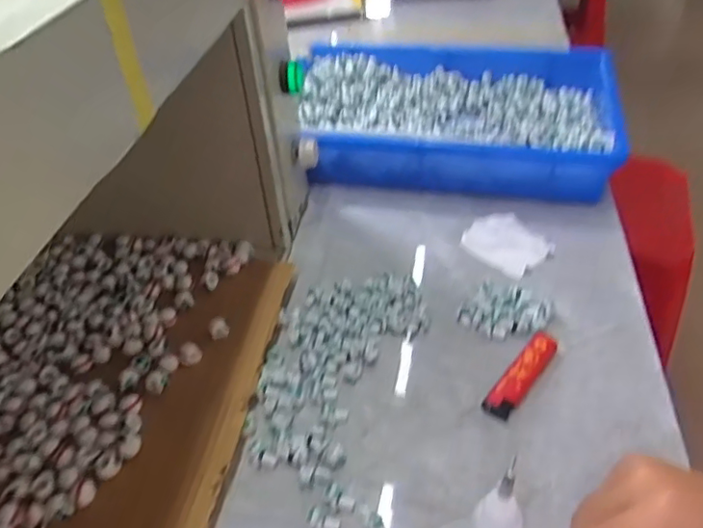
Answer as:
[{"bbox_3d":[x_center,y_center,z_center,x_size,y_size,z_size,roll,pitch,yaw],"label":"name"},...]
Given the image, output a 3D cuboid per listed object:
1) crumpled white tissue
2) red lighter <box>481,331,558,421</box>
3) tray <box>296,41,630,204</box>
[{"bbox_3d":[0.138,-0.020,0.520,0.059,0.007,0.067,-27,47,-28],"label":"crumpled white tissue"},{"bbox_3d":[0.120,0.075,0.407,0.019,0.014,0.079,30,49,30],"label":"red lighter"},{"bbox_3d":[0.109,-0.172,0.652,0.337,0.067,0.270,9,41,10],"label":"tray"}]

